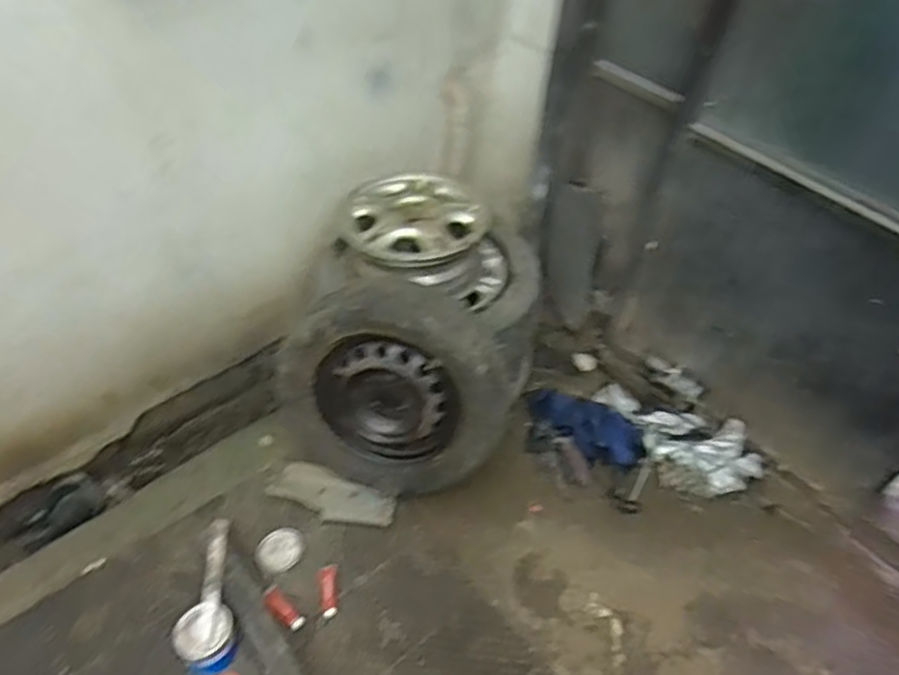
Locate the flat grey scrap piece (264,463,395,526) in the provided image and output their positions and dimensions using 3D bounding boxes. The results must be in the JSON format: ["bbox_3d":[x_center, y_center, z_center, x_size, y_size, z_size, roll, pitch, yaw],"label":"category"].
[{"bbox_3d":[-0.294,0.405,1.691,0.308,0.034,0.109,17,48,12],"label":"flat grey scrap piece"}]

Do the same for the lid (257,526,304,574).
[{"bbox_3d":[-0.410,0.516,1.619,0.095,0.022,0.114,30,52,23],"label":"lid"}]

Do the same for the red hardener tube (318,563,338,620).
[{"bbox_3d":[-0.282,0.586,1.550,0.040,0.035,0.123,-3,47,-7],"label":"red hardener tube"}]

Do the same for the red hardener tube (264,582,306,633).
[{"bbox_3d":[-0.382,0.615,1.525,0.127,0.045,0.047,32,52,24],"label":"red hardener tube"}]

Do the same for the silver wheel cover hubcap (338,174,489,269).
[{"bbox_3d":[-0.096,-0.311,1.740,0.370,0.076,0.355,-7,49,-10],"label":"silver wheel cover hubcap"}]

